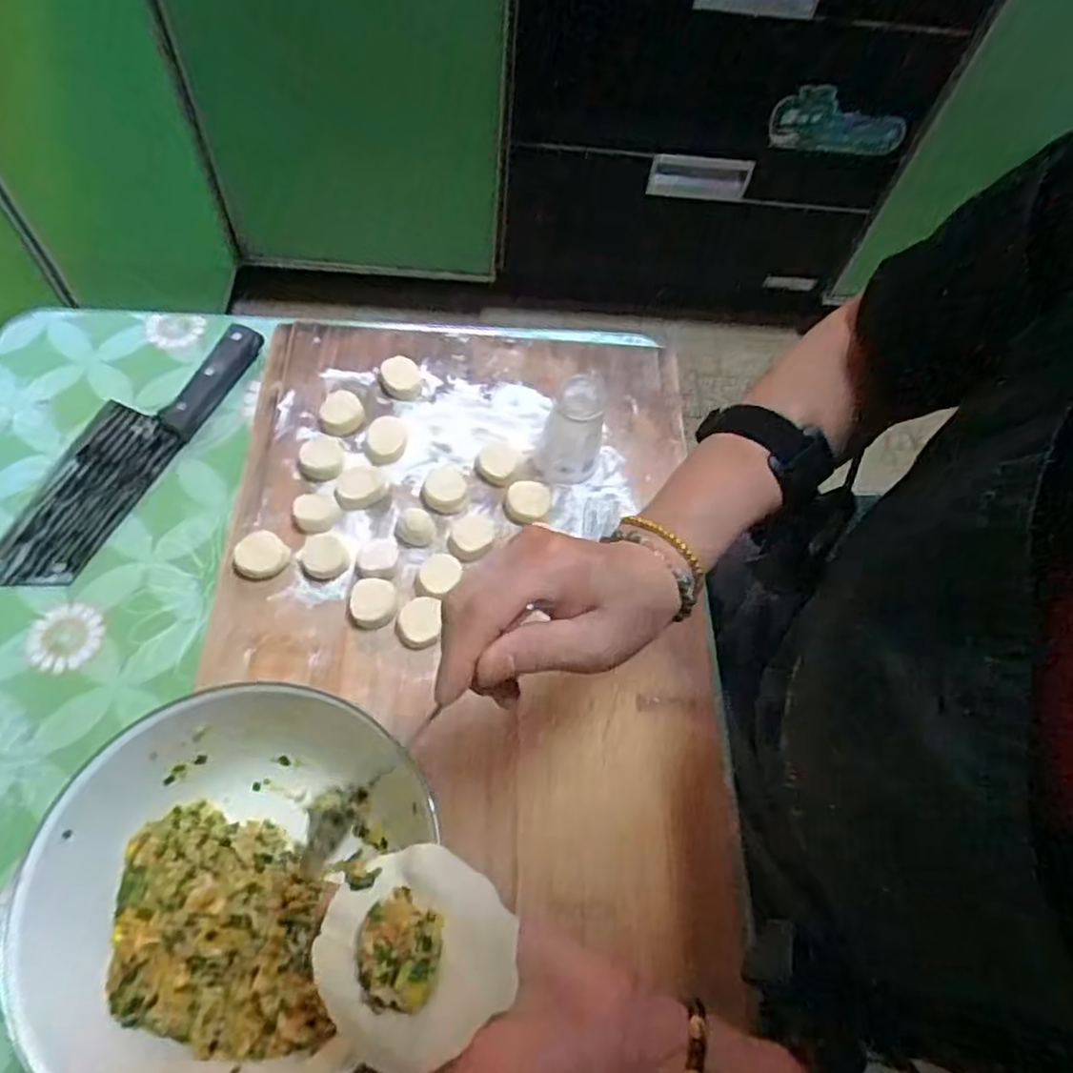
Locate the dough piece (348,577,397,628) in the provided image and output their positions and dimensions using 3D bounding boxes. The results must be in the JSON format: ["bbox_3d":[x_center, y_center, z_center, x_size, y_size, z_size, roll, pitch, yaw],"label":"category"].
[{"bbox_3d":[-0.118,0.046,0.501,0.033,0.017,0.032,2,62,-5],"label":"dough piece"}]

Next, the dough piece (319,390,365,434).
[{"bbox_3d":[-0.157,-0.100,0.570,0.031,0.025,0.035,-16,65,-14],"label":"dough piece"}]

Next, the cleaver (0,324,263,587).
[{"bbox_3d":[-0.329,-0.076,0.561,0.078,0.011,0.269,24,62,7],"label":"cleaver"}]

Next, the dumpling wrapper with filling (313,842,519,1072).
[{"bbox_3d":[-0.055,0.185,0.313,0.081,0.030,0.079,1,66,-3],"label":"dumpling wrapper with filling"}]

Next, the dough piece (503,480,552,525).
[{"bbox_3d":[-0.006,-0.029,0.546,0.034,0.013,0.033,11,61,0],"label":"dough piece"}]

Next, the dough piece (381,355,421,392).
[{"bbox_3d":[-0.114,-0.136,0.595,0.031,0.016,0.040,-11,64,-12],"label":"dough piece"}]

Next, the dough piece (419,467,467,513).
[{"bbox_3d":[-0.072,-0.037,0.549,0.034,0.011,0.037,1,62,-5],"label":"dough piece"}]

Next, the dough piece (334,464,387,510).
[{"bbox_3d":[-0.136,-0.039,0.541,0.039,0.020,0.030,-16,65,-14],"label":"dough piece"}]

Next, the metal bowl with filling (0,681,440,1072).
[{"bbox_3d":[-0.164,0.188,0.387,0.171,0.103,0.199,18,62,4],"label":"metal bowl with filling"}]

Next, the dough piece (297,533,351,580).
[{"bbox_3d":[-0.157,0.014,0.518,0.033,0.008,0.036,2,62,-5],"label":"dough piece"}]

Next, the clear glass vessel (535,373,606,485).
[{"bbox_3d":[0.026,-0.078,0.542,0.046,0.085,0.050,2,62,-5],"label":"clear glass vessel"}]

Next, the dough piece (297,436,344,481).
[{"bbox_3d":[-0.169,-0.064,0.554,0.033,0.016,0.039,9,61,-1],"label":"dough piece"}]

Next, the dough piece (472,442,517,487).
[{"bbox_3d":[-0.032,-0.059,0.561,0.030,0.015,0.036,21,62,6],"label":"dough piece"}]

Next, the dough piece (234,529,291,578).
[{"bbox_3d":[-0.201,0.014,0.512,0.033,0.014,0.035,2,62,-5],"label":"dough piece"}]

